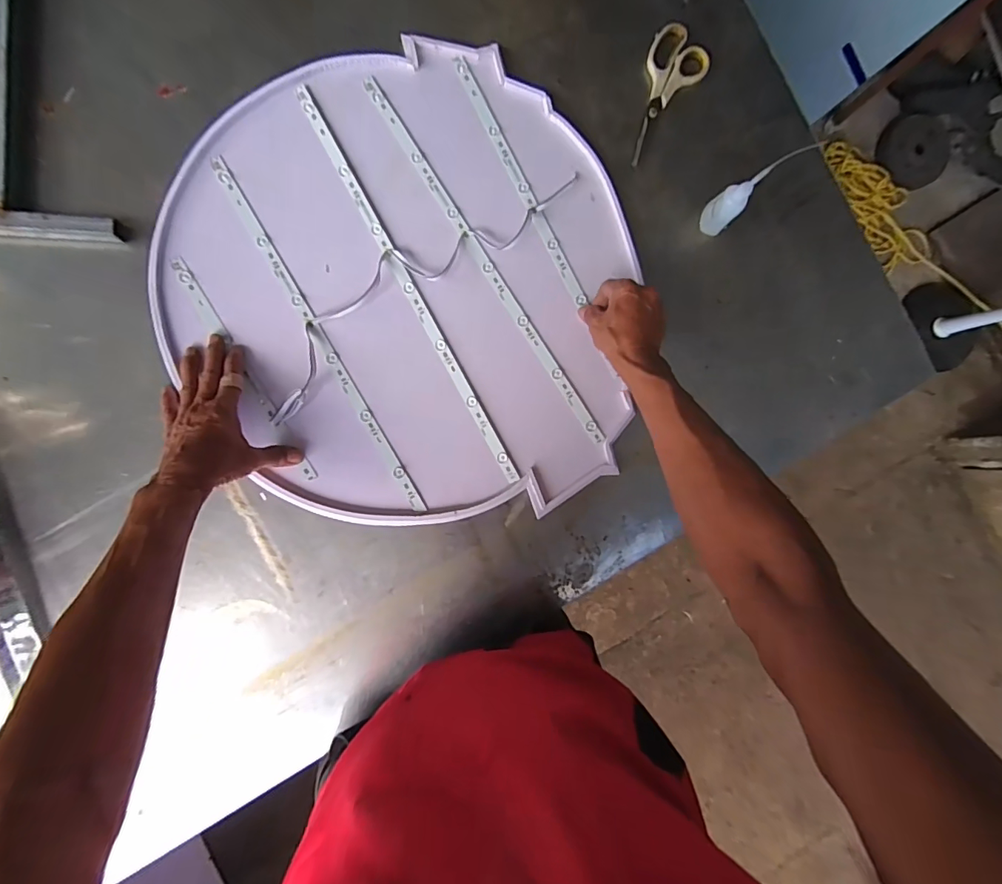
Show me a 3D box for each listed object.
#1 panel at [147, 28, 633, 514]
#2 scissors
[{"bbox_3d":[-0.111,-0.183,0.552,0.517,0.024,0.538,0,91,-8],"label":"panel"},{"bbox_3d":[0.202,-0.447,0.600,0.078,0.013,0.184,31,86,-7],"label":"scissors"}]

